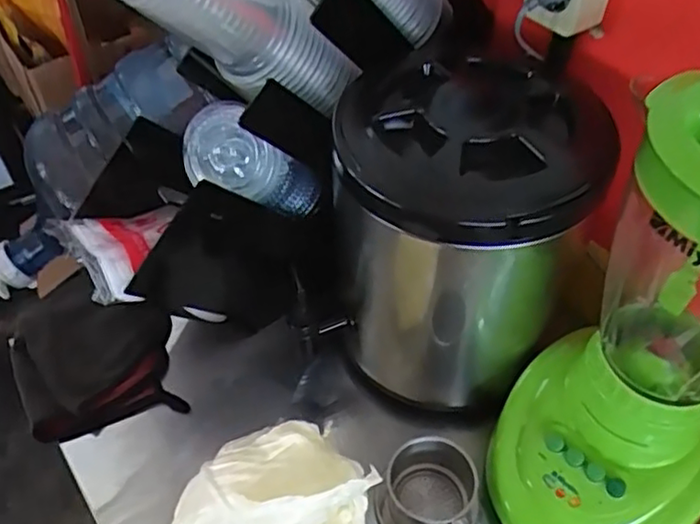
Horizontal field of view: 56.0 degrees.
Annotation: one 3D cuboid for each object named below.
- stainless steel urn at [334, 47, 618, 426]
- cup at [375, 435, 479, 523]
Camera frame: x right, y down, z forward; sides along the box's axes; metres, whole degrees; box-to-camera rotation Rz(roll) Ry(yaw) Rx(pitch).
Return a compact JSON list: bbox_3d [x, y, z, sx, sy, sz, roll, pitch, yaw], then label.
[{"bbox_3d":[0.088,-0.019,0.595,0.186,0.276,0.192,-1,48,-1],"label":"stainless steel urn"},{"bbox_3d":[0.067,0.204,0.567,0.083,0.077,0.080,0,48,0],"label":"cup"}]

